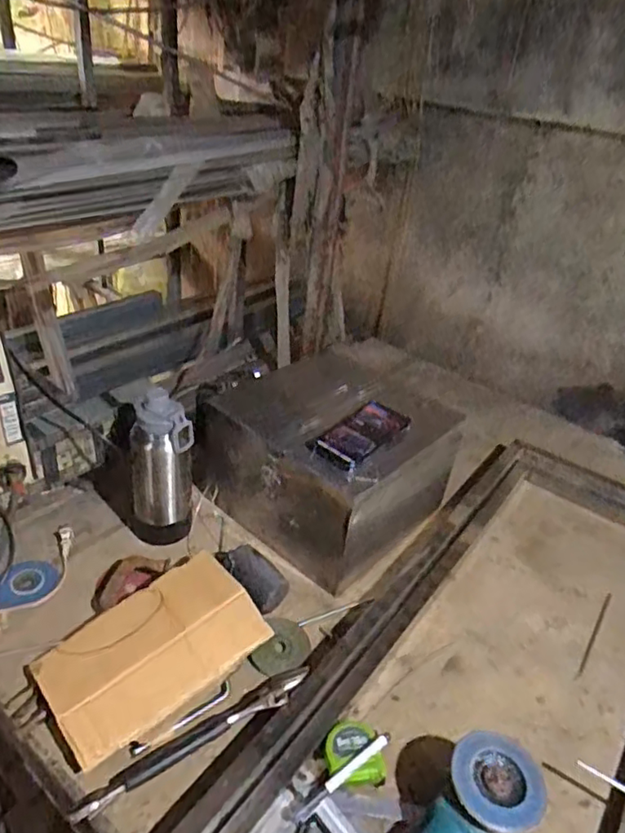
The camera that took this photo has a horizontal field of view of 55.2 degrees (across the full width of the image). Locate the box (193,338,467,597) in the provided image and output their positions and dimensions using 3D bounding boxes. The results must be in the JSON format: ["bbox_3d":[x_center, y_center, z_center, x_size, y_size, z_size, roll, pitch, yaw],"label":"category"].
[{"bbox_3d":[0.012,0.070,1.010,0.351,0.228,0.291,26,37,28],"label":"box"}]

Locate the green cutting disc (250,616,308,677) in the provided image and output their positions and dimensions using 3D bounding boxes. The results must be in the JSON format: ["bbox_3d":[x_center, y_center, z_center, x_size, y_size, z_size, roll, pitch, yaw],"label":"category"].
[{"bbox_3d":[-0.040,0.313,0.811,0.074,0.011,0.077,25,55,-1],"label":"green cutting disc"}]

